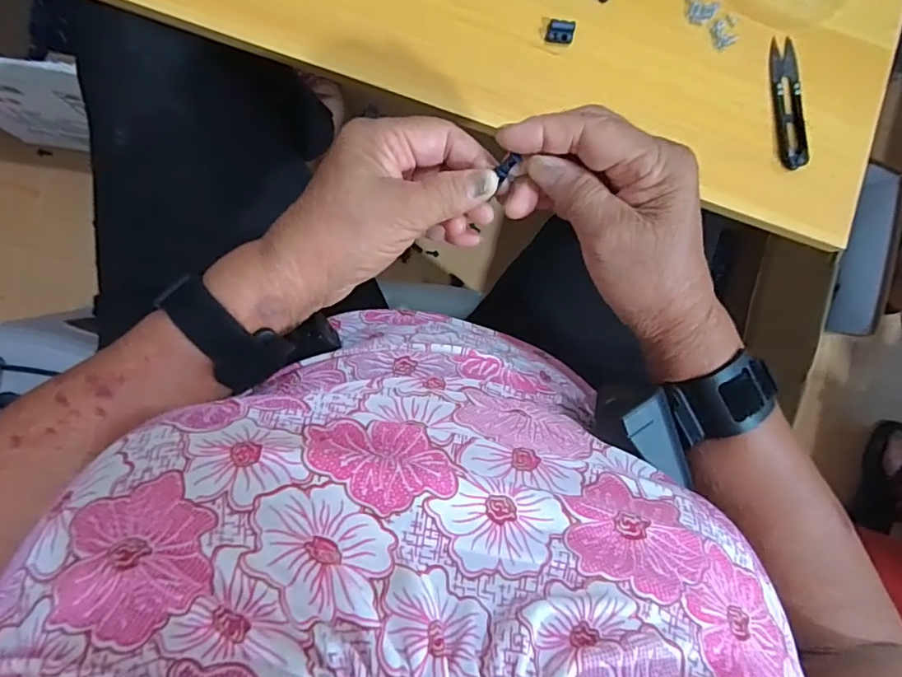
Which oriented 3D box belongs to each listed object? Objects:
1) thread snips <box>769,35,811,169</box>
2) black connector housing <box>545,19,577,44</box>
[{"bbox_3d":[0.265,-0.183,0.408,0.022,0.008,0.098,-5,92,-8],"label":"thread snips"},{"bbox_3d":[0.081,-0.226,0.387,0.021,0.006,0.015,3,91,-8],"label":"black connector housing"}]

